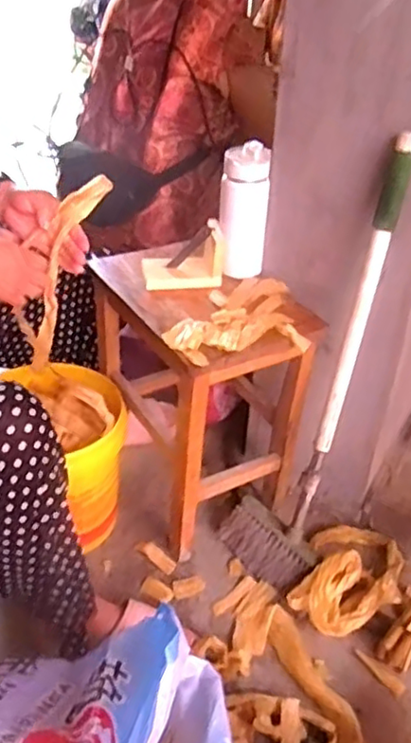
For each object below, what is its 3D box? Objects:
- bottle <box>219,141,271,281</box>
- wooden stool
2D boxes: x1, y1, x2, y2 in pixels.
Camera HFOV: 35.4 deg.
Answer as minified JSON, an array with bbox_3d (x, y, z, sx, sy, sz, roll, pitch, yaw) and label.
[{"bbox_3d":[0.058,-0.236,0.971,0.070,0.187,0.074,6,35,5],"label":"bottle"},{"bbox_3d":[-0.009,0.032,1.071,0.246,0.383,0.322,-16,39,-24],"label":"wooden stool"}]

